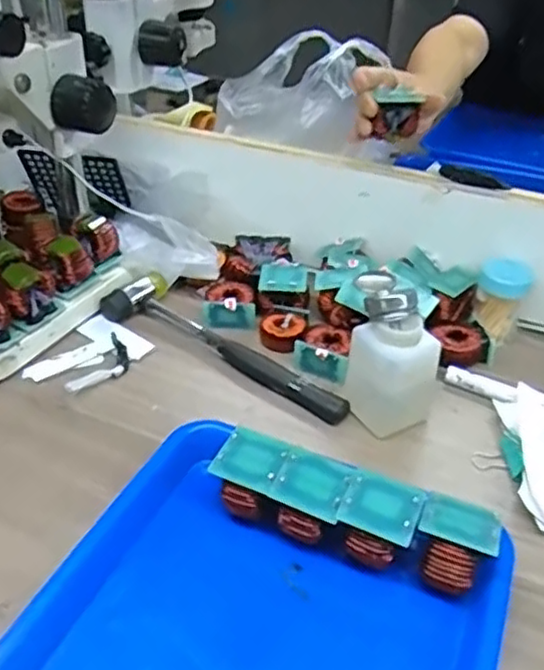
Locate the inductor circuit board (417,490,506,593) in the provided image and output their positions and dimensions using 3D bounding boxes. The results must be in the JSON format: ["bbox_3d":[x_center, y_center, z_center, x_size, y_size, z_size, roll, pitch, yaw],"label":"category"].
[{"bbox_3d":[0.114,0.131,0.415,0.047,0.042,0.047,15,37,19],"label":"inductor circuit board"}]

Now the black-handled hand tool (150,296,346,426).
[{"bbox_3d":[-0.031,0.018,0.620,0.240,0.019,0.027,30,45,33],"label":"black-handled hand tool"}]

